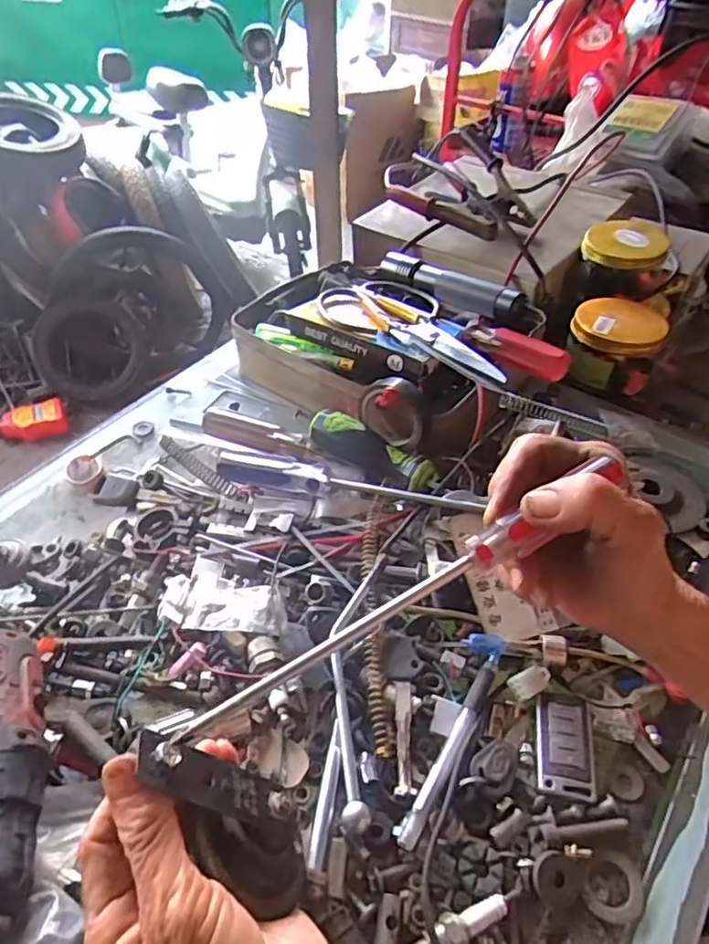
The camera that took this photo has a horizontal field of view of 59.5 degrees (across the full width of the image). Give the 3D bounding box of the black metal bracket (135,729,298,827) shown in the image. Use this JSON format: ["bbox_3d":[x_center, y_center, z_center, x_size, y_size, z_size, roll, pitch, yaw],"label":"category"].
[{"bbox_3d":[-0.054,0.131,0.260,0.007,0.079,0.025,-44,30,13],"label":"black metal bracket"}]

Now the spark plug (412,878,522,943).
[{"bbox_3d":[0.051,0.219,0.297,0.072,0.013,0.016,-22,50,-21],"label":"spark plug"}]

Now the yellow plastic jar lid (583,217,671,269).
[{"bbox_3d":[0.287,-0.243,0.653,0.082,0.016,0.097,21,49,18],"label":"yellow plastic jar lid"}]

